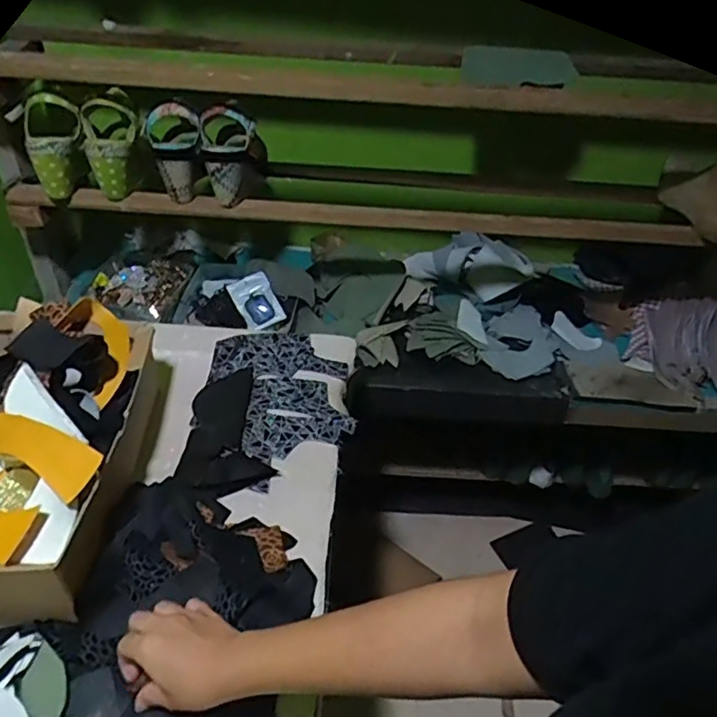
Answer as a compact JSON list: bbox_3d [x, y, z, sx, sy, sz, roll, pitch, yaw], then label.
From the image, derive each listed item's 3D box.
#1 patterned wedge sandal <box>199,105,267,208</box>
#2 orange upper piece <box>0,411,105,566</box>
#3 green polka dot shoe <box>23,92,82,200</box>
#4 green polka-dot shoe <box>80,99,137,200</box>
[{"bbox_3d":[-0.189,-0.313,0.905,0.092,0.131,0.100,0,41,-6],"label":"patterned wedge sandal"},{"bbox_3d":[-0.315,0.117,0.537,0.126,0.038,0.125,21,76,10],"label":"orange upper piece"},{"bbox_3d":[-0.438,-0.307,0.871,0.079,0.136,0.055,-14,45,-21],"label":"green polka dot shoe"},{"bbox_3d":[-0.363,-0.312,0.889,0.077,0.128,0.076,-11,43,-18],"label":"green polka-dot shoe"}]

